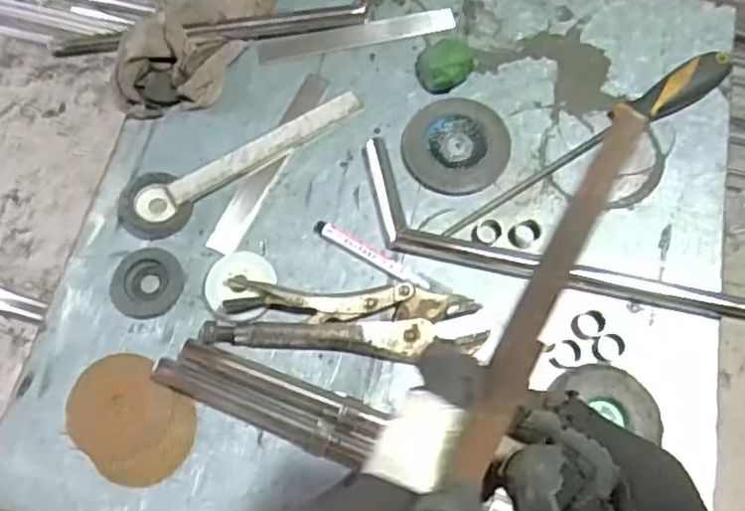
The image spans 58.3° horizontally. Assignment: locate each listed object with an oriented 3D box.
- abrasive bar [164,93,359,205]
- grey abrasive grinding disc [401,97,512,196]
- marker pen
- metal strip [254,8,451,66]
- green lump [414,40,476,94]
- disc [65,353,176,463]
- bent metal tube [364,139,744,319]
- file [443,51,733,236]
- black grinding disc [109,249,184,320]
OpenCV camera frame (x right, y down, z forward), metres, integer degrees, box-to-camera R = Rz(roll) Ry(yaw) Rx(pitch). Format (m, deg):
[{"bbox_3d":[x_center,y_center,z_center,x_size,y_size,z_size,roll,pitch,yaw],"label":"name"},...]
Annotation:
[{"bbox_3d":[-0.094,-0.098,0.606,0.190,0.005,0.025,-29,82,-12],"label":"abrasive bar"},{"bbox_3d":[0.076,-0.100,0.607,0.095,0.005,0.093,-1,68,2],"label":"grey abrasive grinding disc"},{"bbox_3d":[-0.001,-0.001,0.567,0.110,0.008,0.015,30,73,13],"label":"marker pen"},{"bbox_3d":[-0.015,-0.214,0.652,0.191,0.005,0.024,-12,68,-2],"label":"metal strip"},{"bbox_3d":[0.067,-0.177,0.622,0.050,0.029,0.044,0,68,3],"label":"green lump"},{"bbox_3d":[-0.203,0.120,0.532,0.079,0.004,0.082,-1,68,2],"label":"disc"},{"bbox_3d":[0.139,0.002,0.562,0.348,0.024,0.078,24,71,11],"label":"bent metal tube"},{"bbox_3d":[0.195,-0.095,0.586,0.293,0.030,0.034,-34,71,-10],"label":"file"},{"bbox_3d":[-0.191,0.023,0.566,0.059,0.013,0.057,-1,68,2],"label":"black grinding disc"}]

